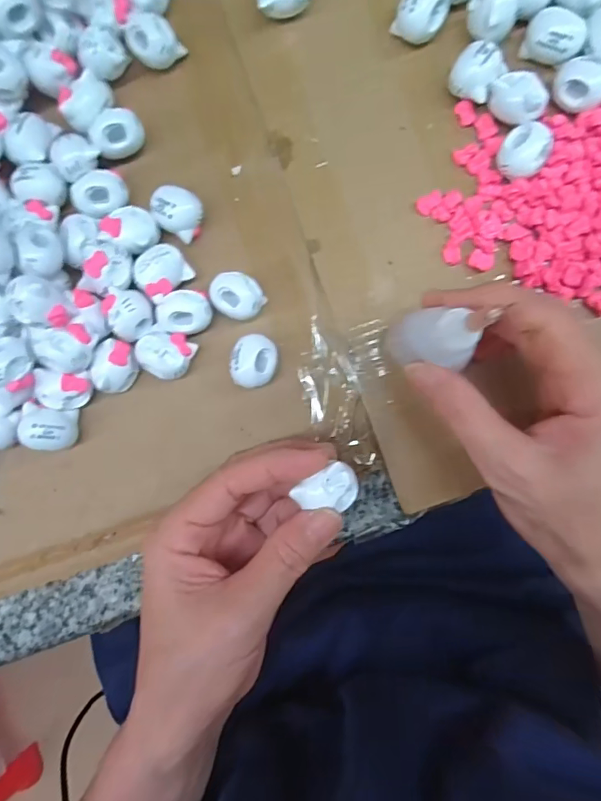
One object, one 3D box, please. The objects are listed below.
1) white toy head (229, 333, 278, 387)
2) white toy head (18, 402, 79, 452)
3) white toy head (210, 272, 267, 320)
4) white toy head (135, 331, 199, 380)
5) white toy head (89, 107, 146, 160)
[{"bbox_3d":[-0.022,-0.019,0.242,0.020,0.018,0.025,12,90,3],"label":"white toy head"},{"bbox_3d":[-0.125,0.014,0.244,0.023,0.020,0.021,6,90,3],"label":"white toy head"},{"bbox_3d":[-0.031,-0.051,0.241,0.024,0.019,0.021,39,92,2],"label":"white toy head"},{"bbox_3d":[-0.067,-0.023,0.241,0.025,0.016,0.022,26,91,2],"label":"white toy head"},{"bbox_3d":[-0.089,-0.130,0.242,0.024,0.016,0.016,-24,89,2],"label":"white toy head"}]

